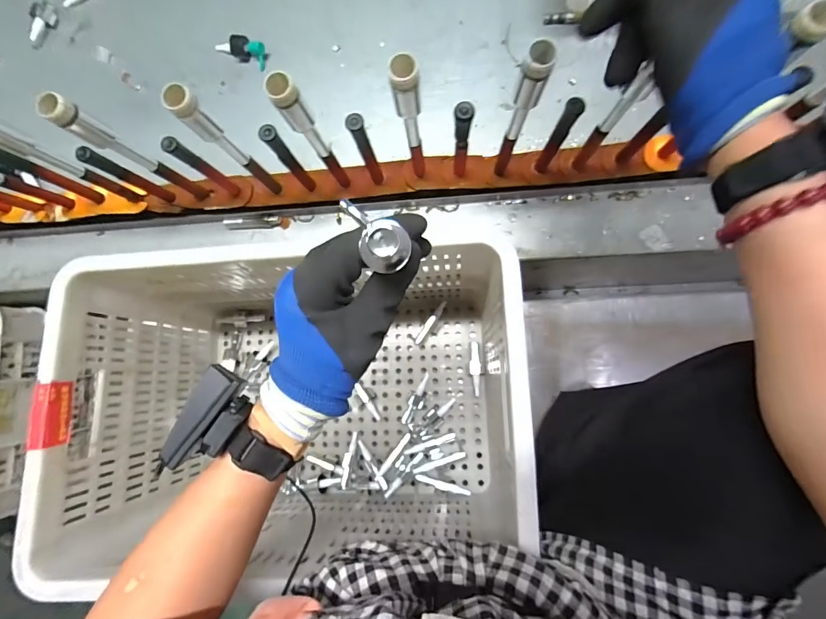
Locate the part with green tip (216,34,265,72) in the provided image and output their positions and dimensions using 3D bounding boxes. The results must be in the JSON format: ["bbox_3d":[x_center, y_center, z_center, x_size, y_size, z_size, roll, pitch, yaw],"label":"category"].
[{"bbox_3d":[-0.272,-0.409,0.595,0.089,0.027,0.029,25,87,8],"label":"part with green tip"}]

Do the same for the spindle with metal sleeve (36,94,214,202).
[{"bbox_3d":[-0.320,-0.175,0.465,0.032,0.242,0.026,31,87,8],"label":"spindle with metal sleeve"}]

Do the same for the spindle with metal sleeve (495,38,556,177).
[{"bbox_3d":[0.113,-0.192,0.419,0.025,0.227,0.027,16,85,8],"label":"spindle with metal sleeve"}]

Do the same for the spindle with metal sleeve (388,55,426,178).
[{"bbox_3d":[0.001,-0.189,0.412,0.024,0.197,0.021,-8,83,5],"label":"spindle with metal sleeve"}]

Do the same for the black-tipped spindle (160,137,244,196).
[{"bbox_3d":[-0.263,-0.178,0.484,0.022,0.139,0.017,41,89,9],"label":"black-tipped spindle"}]

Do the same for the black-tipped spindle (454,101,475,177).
[{"bbox_3d":[0.059,-0.189,0.455,0.018,0.163,0.015,6,84,7],"label":"black-tipped spindle"}]

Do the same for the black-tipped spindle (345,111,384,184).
[{"bbox_3d":[-0.054,-0.188,0.464,0.017,0.138,0.016,-19,82,3],"label":"black-tipped spindle"}]

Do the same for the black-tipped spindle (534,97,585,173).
[{"bbox_3d":[0.163,-0.192,0.434,0.020,0.125,0.013,26,87,8],"label":"black-tipped spindle"}]

